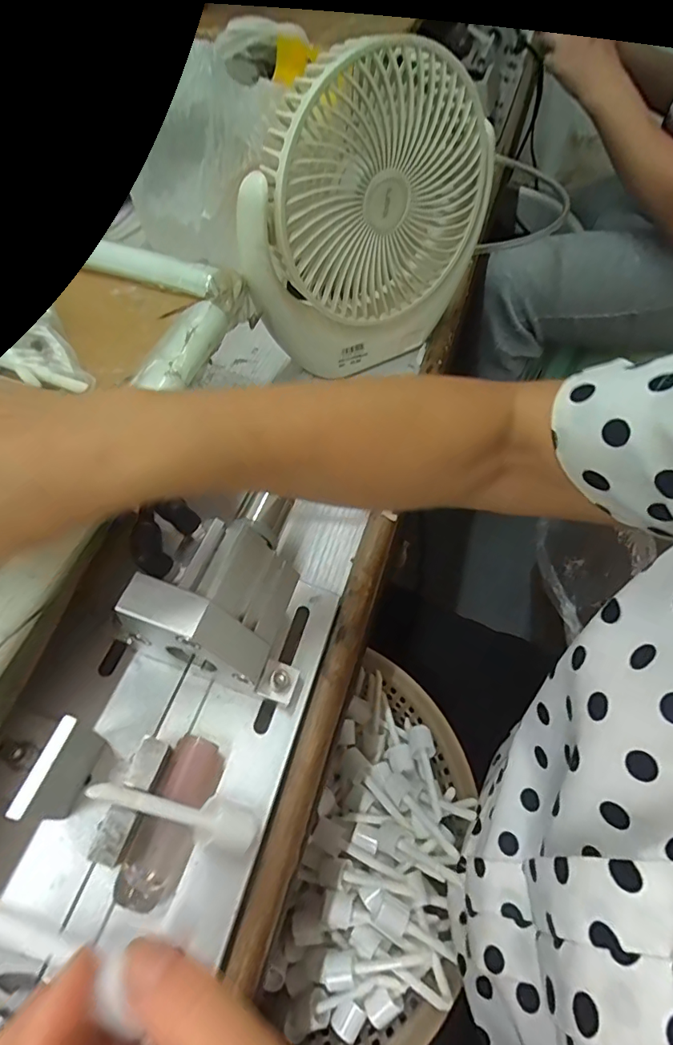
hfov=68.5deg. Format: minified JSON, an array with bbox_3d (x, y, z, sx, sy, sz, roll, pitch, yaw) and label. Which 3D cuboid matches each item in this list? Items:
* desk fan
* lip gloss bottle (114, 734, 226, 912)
[{"bbox_3d":[0.026,-0.218,0.368,0.196,0.188,0.069,-36,63,-19],"label":"desk fan"},{"bbox_3d":[-0.078,0.139,0.235,0.024,0.024,0.069,13,59,10],"label":"lip gloss bottle"}]

